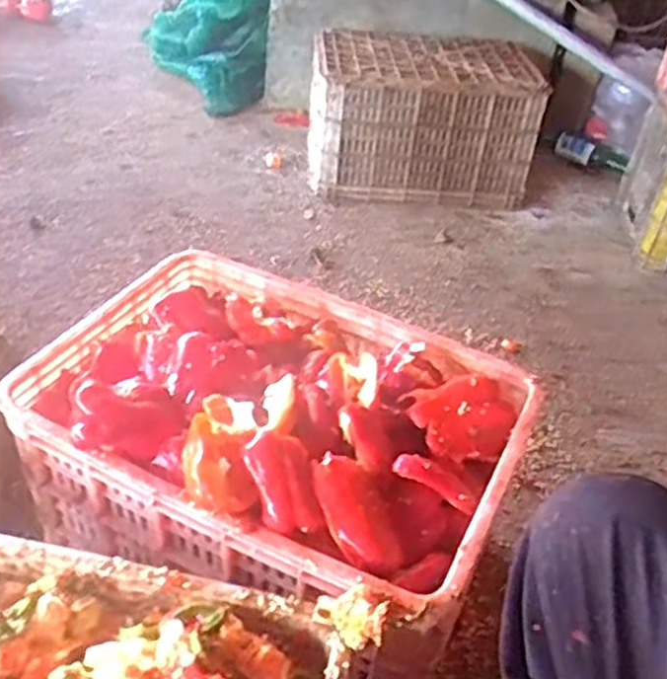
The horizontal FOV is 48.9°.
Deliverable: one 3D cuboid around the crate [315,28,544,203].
[{"bbox_3d":[0.214,-0.521,1.764,0.516,0.308,0.315,7,39,0],"label":"crate"}]

